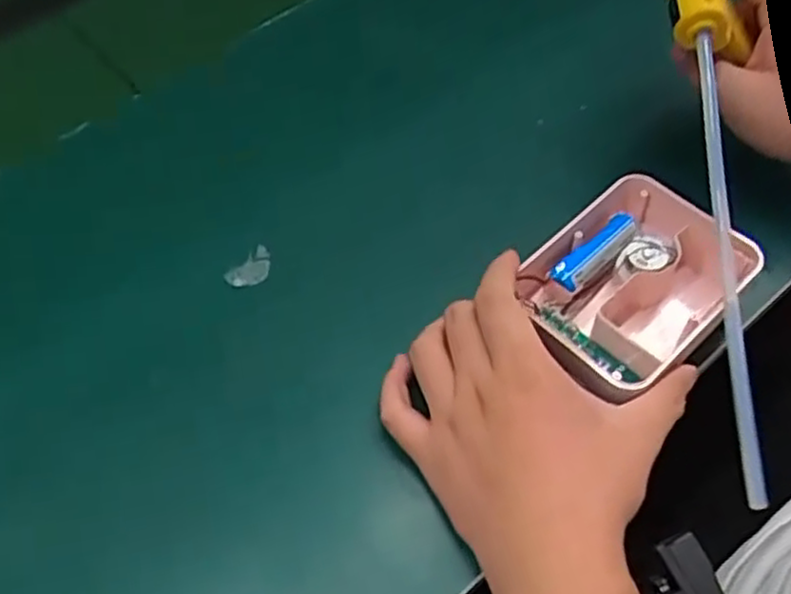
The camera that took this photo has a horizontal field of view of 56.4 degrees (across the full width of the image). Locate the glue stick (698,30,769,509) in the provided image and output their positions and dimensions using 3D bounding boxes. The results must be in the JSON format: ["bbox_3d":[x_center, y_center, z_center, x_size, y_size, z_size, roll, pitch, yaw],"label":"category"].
[{"bbox_3d":[0.182,-0.018,0.404,0.010,0.012,0.256,-5,85,1],"label":"glue stick"}]

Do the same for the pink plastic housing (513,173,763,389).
[{"bbox_3d":[0.140,-0.006,0.439,0.129,0.049,0.095,-38,62,-20],"label":"pink plastic housing"}]

